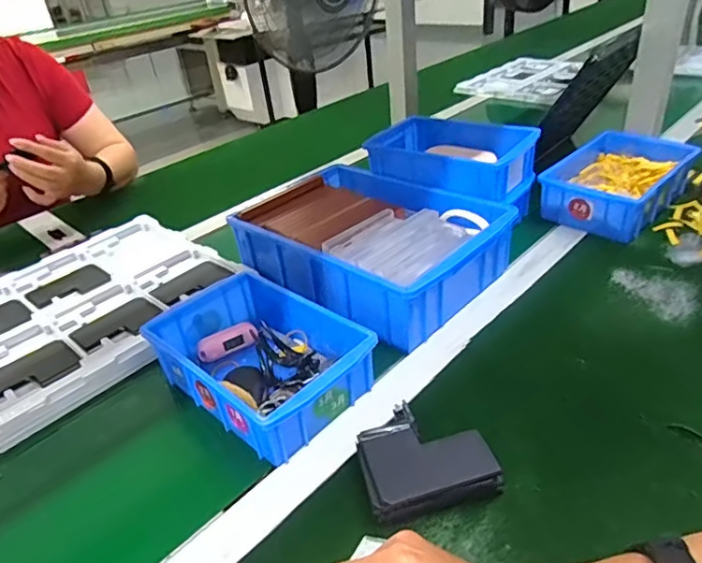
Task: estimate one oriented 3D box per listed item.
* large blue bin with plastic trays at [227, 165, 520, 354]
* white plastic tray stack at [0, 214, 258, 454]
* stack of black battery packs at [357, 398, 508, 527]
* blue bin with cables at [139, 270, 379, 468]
[{"bbox_3d":[0.018,-0.050,0.660,0.302,0.083,0.206,24,44,39],"label":"large blue bin with plastic trays"},{"bbox_3d":[-0.315,0.030,0.658,0.292,0.034,0.320,22,43,37],"label":"white plastic tray stack"},{"bbox_3d":[0.055,0.137,0.425,0.096,0.029,0.095,-13,33,-9],"label":"stack of black battery packs"},{"bbox_3d":[-0.088,0.066,0.513,0.194,0.053,0.131,20,41,35],"label":"blue bin with cables"}]

